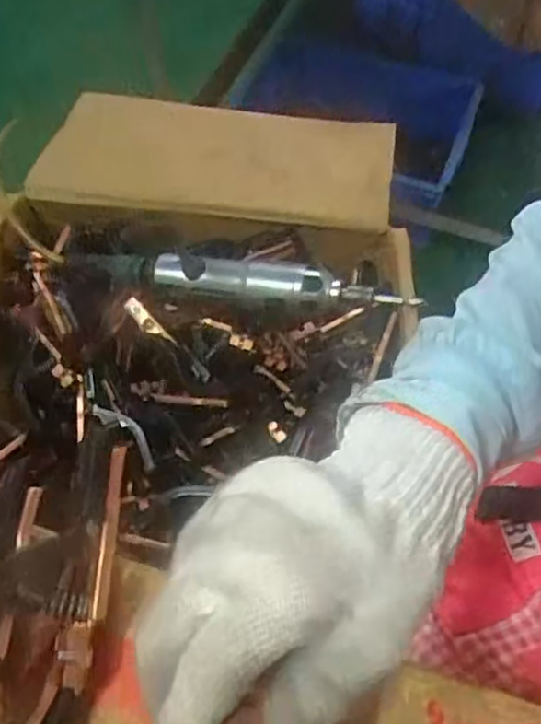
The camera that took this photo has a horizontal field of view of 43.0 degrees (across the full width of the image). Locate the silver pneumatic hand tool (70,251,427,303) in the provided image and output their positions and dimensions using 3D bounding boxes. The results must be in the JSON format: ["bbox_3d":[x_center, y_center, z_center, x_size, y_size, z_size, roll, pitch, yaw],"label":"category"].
[{"bbox_3d":[-0.026,-0.072,0.565,0.280,0.038,0.033,12,57,9],"label":"silver pneumatic hand tool"}]

